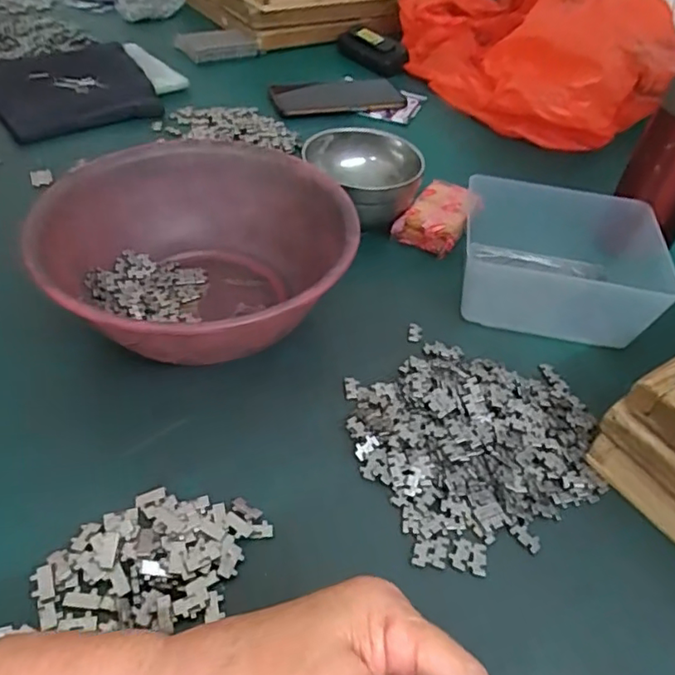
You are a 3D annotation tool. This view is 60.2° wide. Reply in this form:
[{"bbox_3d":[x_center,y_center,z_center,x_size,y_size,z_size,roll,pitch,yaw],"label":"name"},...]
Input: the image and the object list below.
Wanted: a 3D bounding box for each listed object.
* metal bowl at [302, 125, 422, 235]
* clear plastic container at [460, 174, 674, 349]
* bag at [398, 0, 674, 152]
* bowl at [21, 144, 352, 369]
[{"bbox_3d":[0.016,-0.140,0.533,0.107,0.064,0.107,4,44,-4],"label":"metal bowl"},{"bbox_3d":[0.180,-0.069,0.484,0.146,0.062,0.144,10,44,2],"label":"clear plastic container"},{"bbox_3d":[0.236,-0.404,0.753,0.216,0.158,0.413,-15,49,-22],"label":"bag"},{"bbox_3d":[-0.092,-0.057,0.420,0.203,0.077,0.206,4,44,-4],"label":"bowl"}]

